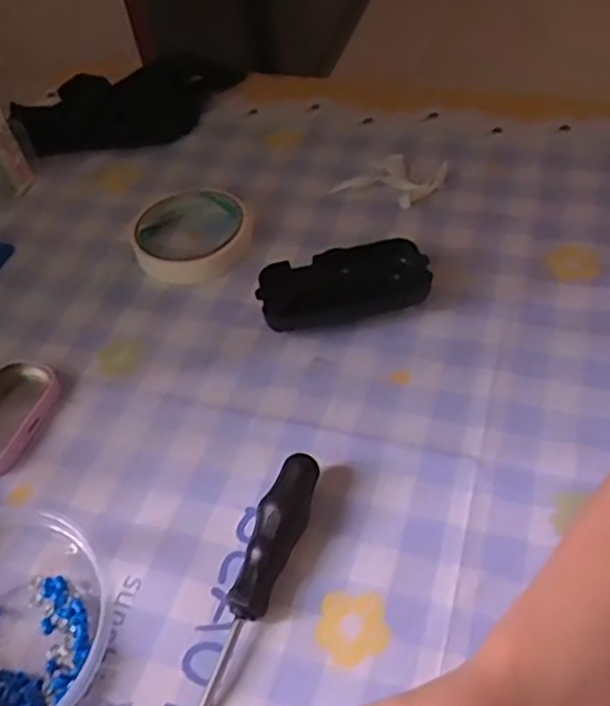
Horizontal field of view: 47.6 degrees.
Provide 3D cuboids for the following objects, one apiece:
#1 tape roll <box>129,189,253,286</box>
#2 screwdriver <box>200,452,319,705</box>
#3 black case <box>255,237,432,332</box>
[{"bbox_3d":[-0.085,-0.088,0.523,0.091,0.016,0.095,-2,50,2],"label":"tape roll"},{"bbox_3d":[-0.029,0.119,0.334,0.023,0.028,0.157,17,53,17],"label":"screwdriver"},{"bbox_3d":[0.026,-0.046,0.474,0.110,0.029,0.056,-6,50,-1],"label":"black case"}]

